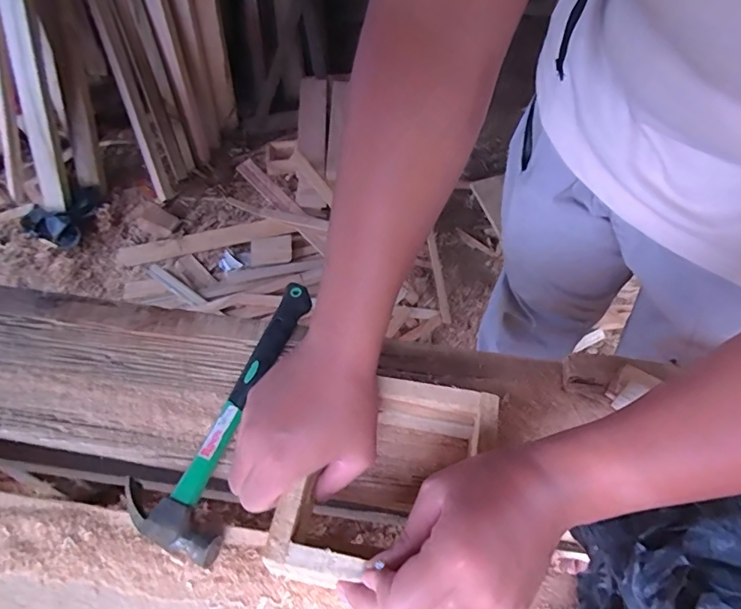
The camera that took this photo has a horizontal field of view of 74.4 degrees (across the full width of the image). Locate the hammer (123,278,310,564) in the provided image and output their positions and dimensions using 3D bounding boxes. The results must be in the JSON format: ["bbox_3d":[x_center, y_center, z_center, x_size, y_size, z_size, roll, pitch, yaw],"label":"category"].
[{"bbox_3d":[-0.134,0.085,0.451,0.086,0.023,0.264,13,56,6],"label":"hammer"}]

